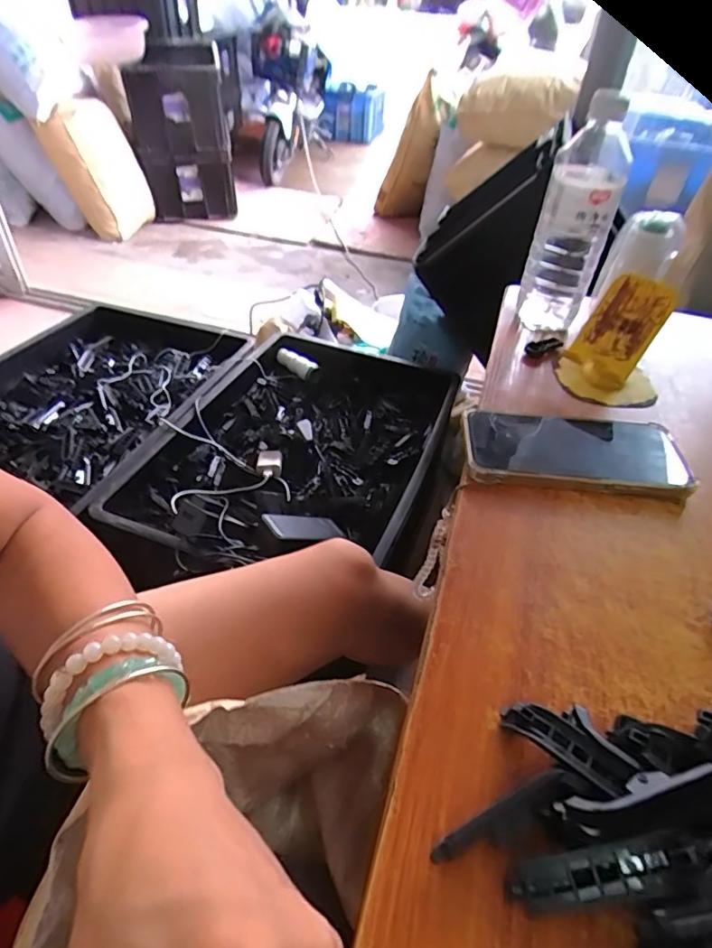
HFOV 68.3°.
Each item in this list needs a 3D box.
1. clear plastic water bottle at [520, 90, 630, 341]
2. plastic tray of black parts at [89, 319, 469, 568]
[{"bbox_3d":[0.215,-0.245,0.523,0.063,0.208,0.069,17,43,15],"label":"clear plastic water bottle"},{"bbox_3d":[-0.091,-0.059,0.902,0.432,0.081,0.560,15,44,12],"label":"plastic tray of black parts"}]

